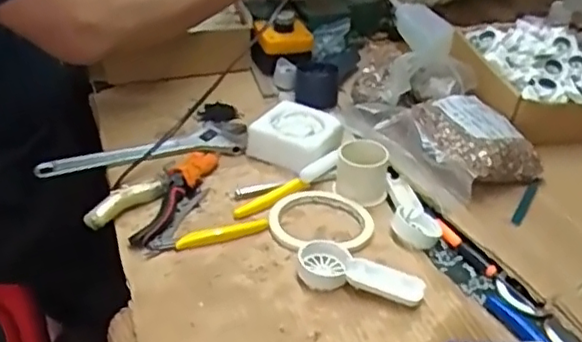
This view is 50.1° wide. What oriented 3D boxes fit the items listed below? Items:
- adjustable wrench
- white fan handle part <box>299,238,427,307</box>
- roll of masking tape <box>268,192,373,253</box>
[{"bbox_3d":[-0.163,-0.031,0.702,0.233,0.015,0.070,-10,37,-17],"label":"adjustable wrench"},{"bbox_3d":[0.063,0.092,0.558,0.113,0.019,0.049,12,36,14],"label":"white fan handle part"},{"bbox_3d":[0.031,0.044,0.625,0.101,0.011,0.101,2,35,-1],"label":"roll of masking tape"}]

